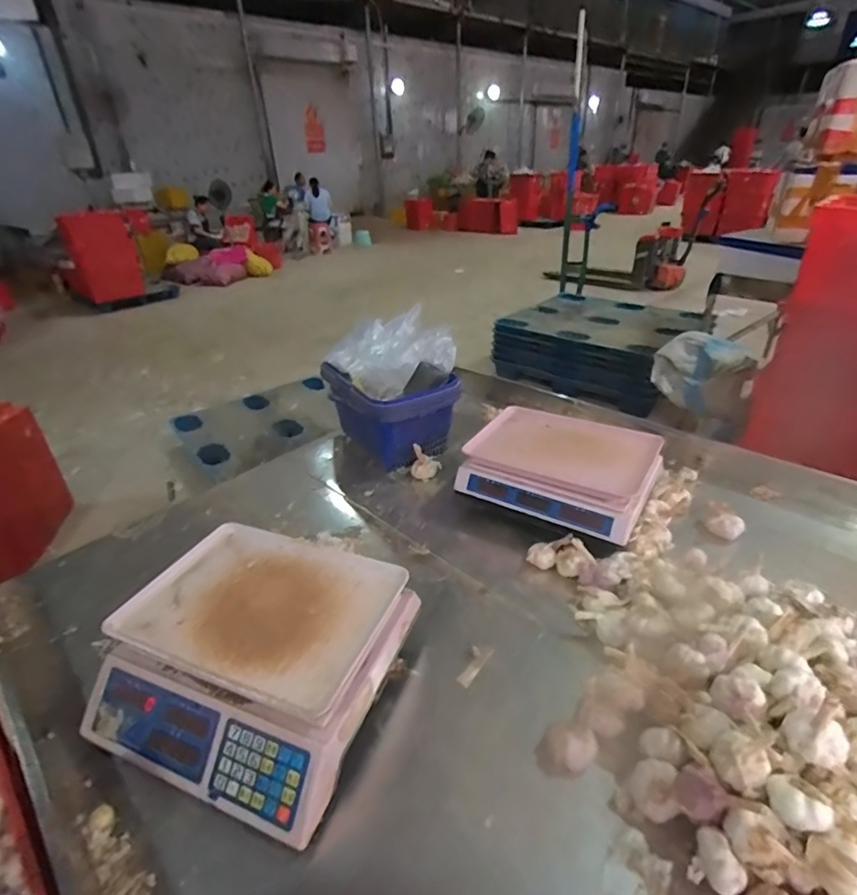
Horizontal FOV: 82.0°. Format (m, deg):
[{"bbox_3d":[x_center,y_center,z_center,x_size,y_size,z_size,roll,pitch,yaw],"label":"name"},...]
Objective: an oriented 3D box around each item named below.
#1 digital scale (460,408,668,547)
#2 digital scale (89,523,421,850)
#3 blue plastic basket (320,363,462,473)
[{"bbox_3d":[0.260,0.032,0.979,0.338,0.089,0.247,17,36,30],"label":"digital scale"},{"bbox_3d":[-0.229,0.260,0.651,0.338,0.098,0.301,10,33,21],"label":"digital scale"},{"bbox_3d":[-0.094,-0.090,1.223,0.219,0.195,0.274,-21,35,-28],"label":"blue plastic basket"}]

